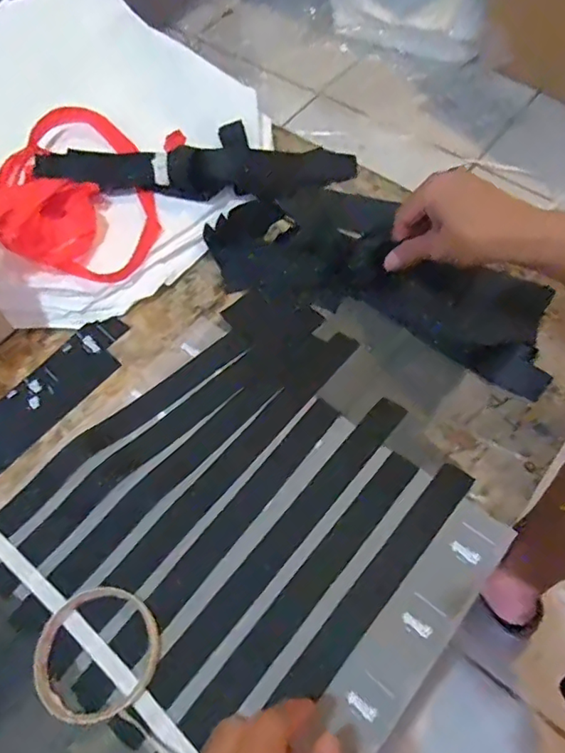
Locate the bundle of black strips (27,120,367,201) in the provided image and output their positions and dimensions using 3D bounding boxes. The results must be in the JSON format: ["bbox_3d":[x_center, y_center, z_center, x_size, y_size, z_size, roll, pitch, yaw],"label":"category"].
[{"bbox_3d":[-0.093,-0.220,0.567,0.334,0.035,0.073,-2,62,2],"label":"bundle of black strips"}]

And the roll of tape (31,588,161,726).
[{"bbox_3d":[-0.130,0.190,0.375,0.085,0.008,0.085,-37,67,-16],"label":"roll of tape"}]

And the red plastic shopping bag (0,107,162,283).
[{"bbox_3d":[-0.222,-0.182,0.548,0.165,0.043,0.222,-21,63,-8],"label":"red plastic shopping bag"}]

